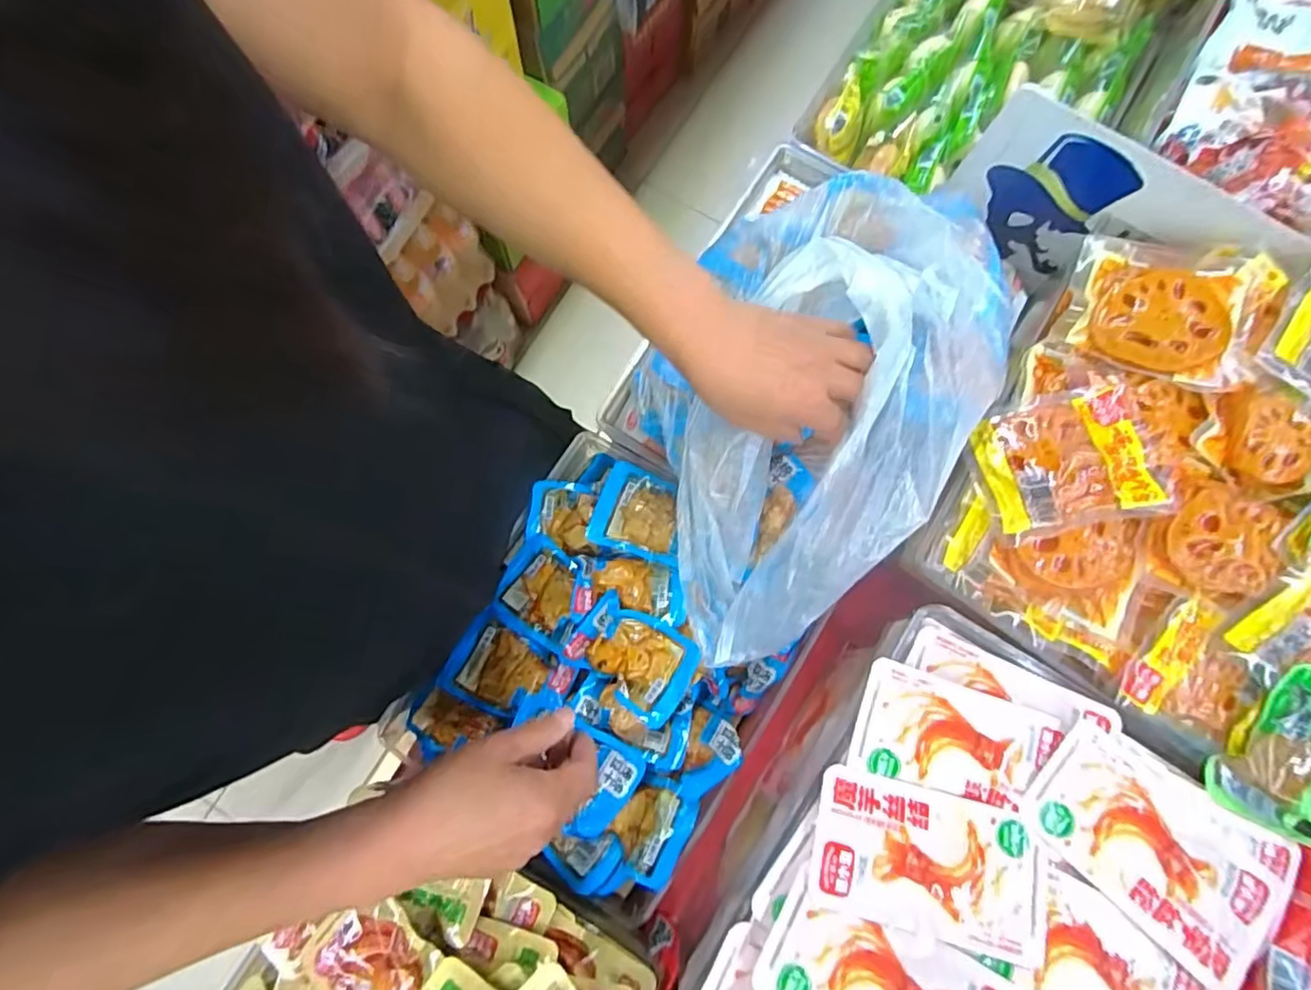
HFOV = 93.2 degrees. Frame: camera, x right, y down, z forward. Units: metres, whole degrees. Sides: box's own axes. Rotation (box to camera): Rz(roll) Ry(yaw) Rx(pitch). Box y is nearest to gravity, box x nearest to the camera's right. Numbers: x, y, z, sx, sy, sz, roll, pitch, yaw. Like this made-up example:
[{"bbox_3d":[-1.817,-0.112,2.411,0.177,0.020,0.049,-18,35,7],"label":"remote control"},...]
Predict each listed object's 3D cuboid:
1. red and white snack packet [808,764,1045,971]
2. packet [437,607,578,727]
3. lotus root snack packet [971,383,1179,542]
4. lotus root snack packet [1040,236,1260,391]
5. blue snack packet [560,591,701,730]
[{"bbox_3d":[0.153,0.205,0.345,0.124,0.008,0.074,13,80,1],"label":"red and white snack packet"},{"bbox_3d":[-0.116,0.141,0.482,0.091,0.024,0.063,31,81,5],"label":"packet"},{"bbox_3d":[0.256,-0.023,0.384,0.101,0.013,0.083,-12,70,9],"label":"lotus root snack packet"},{"bbox_3d":[0.326,-0.123,0.404,0.104,0.027,0.092,23,85,23],"label":"lotus root snack packet"},{"bbox_3d":[-0.018,0.121,0.463,0.090,0.023,0.066,31,81,5],"label":"blue snack packet"}]

